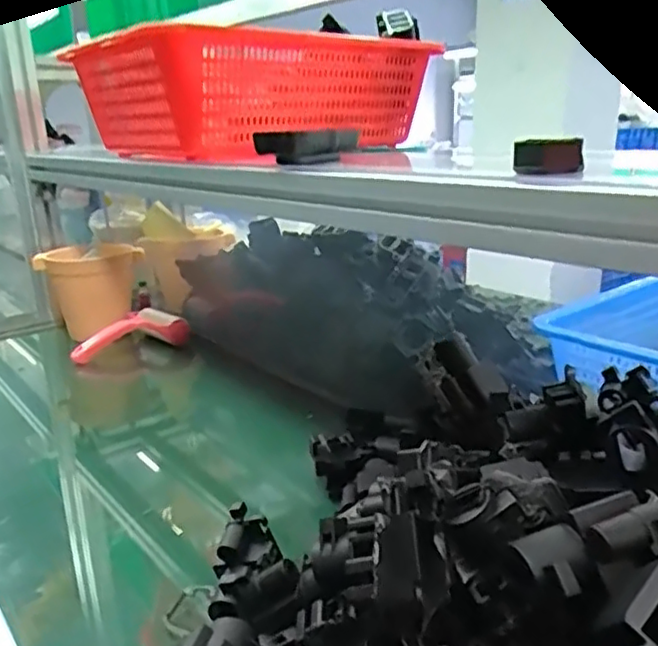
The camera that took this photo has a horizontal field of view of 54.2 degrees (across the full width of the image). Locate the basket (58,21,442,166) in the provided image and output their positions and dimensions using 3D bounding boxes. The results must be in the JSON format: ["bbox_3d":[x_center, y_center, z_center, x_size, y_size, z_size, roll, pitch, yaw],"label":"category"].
[{"bbox_3d":[-0.091,-0.271,0.774,0.349,0.120,0.236,-16,22,-38],"label":"basket"}]

